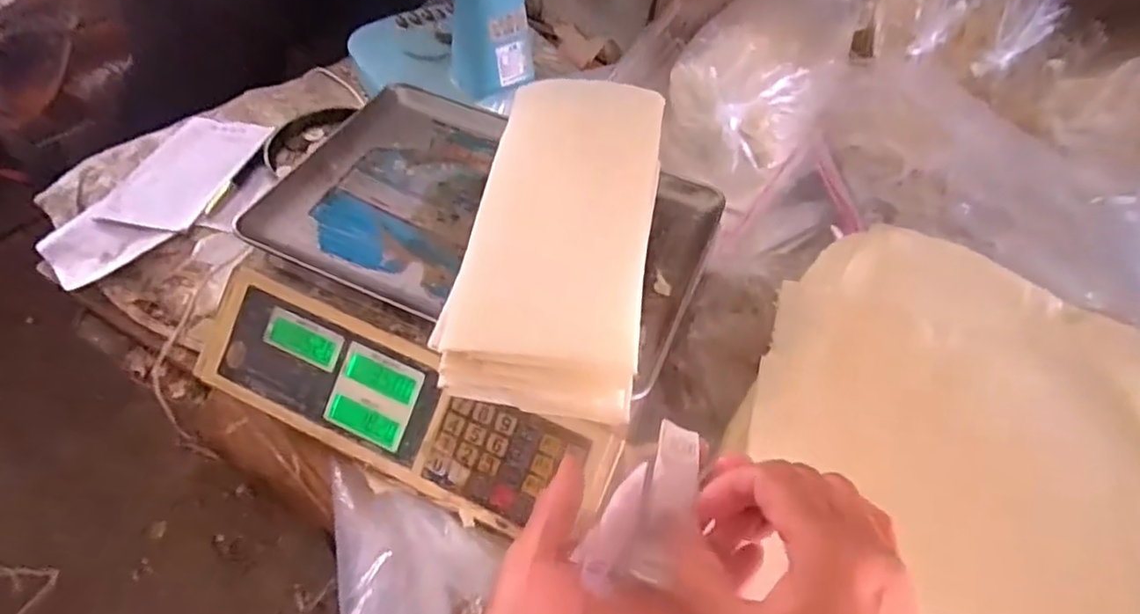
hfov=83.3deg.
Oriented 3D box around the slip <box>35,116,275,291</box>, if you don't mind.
[{"bbox_3d":[-0.426,-0.118,0.665,0.129,0.013,0.239,18,59,19],"label":"slip"}]

